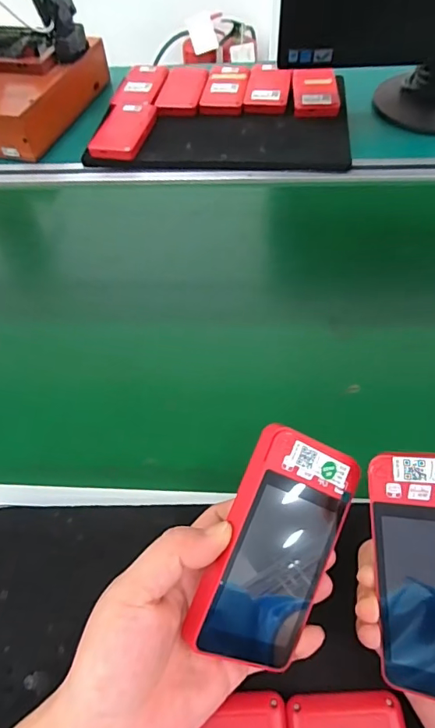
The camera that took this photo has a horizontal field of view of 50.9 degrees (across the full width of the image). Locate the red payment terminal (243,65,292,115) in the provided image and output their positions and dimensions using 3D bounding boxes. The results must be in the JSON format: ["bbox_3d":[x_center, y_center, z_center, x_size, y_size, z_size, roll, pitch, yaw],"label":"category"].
[{"bbox_3d":[0.076,-0.415,0.687,0.065,0.016,0.117,6,56,8],"label":"red payment terminal"}]

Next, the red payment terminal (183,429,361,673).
[{"bbox_3d":[0.031,0.095,0.241,0.064,0.011,0.113,26,81,-20],"label":"red payment terminal"}]

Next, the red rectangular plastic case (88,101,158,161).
[{"bbox_3d":[-0.128,-0.327,0.635,0.065,0.010,0.127,8,56,9],"label":"red rectangular plastic case"}]

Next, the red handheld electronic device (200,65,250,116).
[{"bbox_3d":[0.013,-0.411,0.682,0.062,0.013,0.126,5,55,7],"label":"red handheld electronic device"}]

